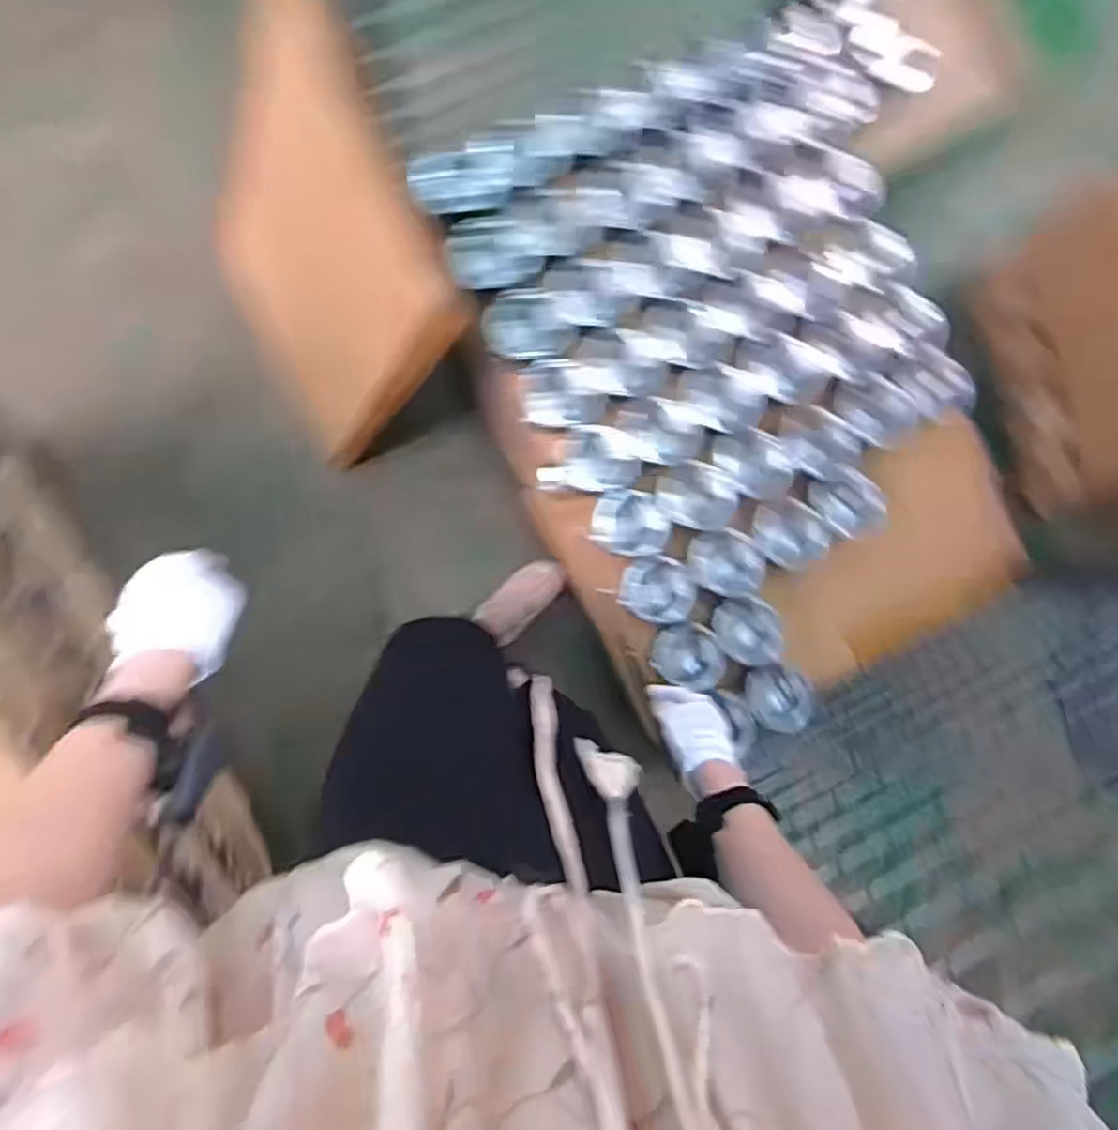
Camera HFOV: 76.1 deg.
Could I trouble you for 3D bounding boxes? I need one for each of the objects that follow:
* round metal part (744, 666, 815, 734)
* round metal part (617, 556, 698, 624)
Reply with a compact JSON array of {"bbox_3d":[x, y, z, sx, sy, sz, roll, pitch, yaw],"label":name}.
[{"bbox_3d":[0.339,0.205,1.104,0.101,0.038,0.091,34,87,-5],"label":"round metal part"},{"bbox_3d":[0.154,0.038,1.106,0.113,0.034,0.096,20,89,-5],"label":"round metal part"}]

